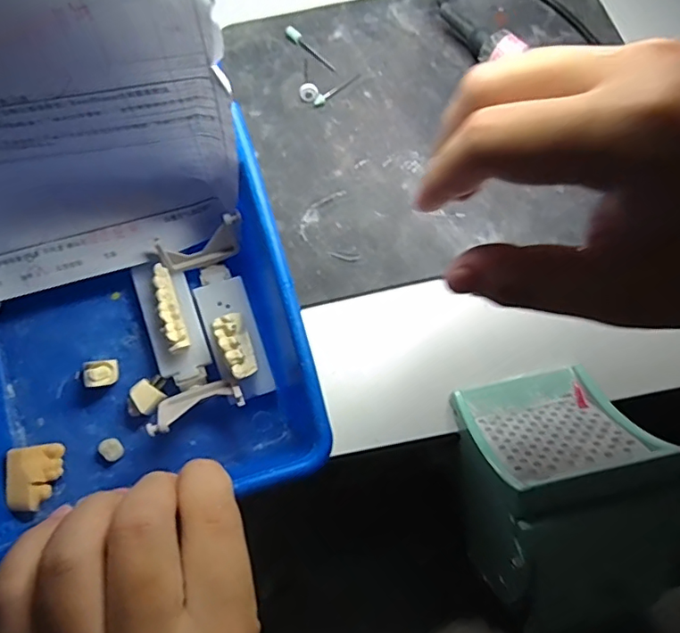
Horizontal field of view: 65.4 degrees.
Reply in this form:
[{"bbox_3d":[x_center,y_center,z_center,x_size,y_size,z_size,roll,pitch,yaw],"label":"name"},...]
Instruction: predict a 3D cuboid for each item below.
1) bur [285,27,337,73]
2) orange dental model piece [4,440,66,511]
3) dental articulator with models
[{"bbox_3d":[-0.021,-0.197,0.388,0.007,0.007,0.051,-41,74,-14],"label":"bur"},{"bbox_3d":[-0.140,0.075,0.245,0.021,0.016,0.028,-11,68,-4],"label":"orange dental model piece"},{"bbox_3d":[-0.068,0.007,0.262,0.054,0.035,0.085,-16,69,-6],"label":"dental articulator with models"}]

